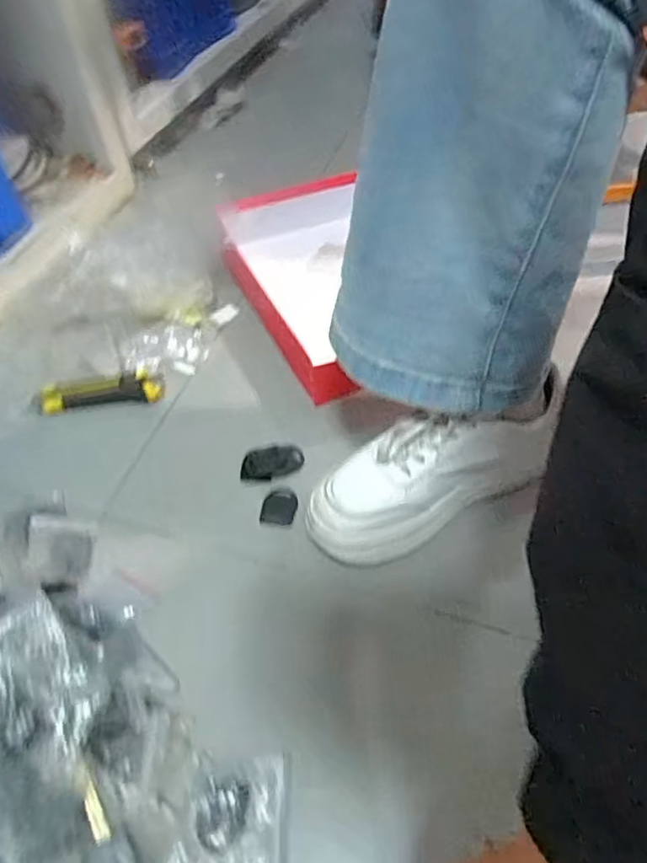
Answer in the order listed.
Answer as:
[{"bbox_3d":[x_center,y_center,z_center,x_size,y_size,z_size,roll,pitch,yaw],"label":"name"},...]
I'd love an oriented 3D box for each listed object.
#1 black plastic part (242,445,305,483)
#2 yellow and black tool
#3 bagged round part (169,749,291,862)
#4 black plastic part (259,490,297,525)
[{"bbox_3d":[-0.051,0.030,0.558,0.061,0.006,0.037,-11,52,-5],"label":"black plastic part"},{"bbox_3d":[-0.244,-0.045,0.617,0.137,0.022,0.038,-6,52,-1],"label":"yellow and black tool"},{"bbox_3d":[-0.058,0.247,0.370,0.072,0.021,0.070,3,52,5],"label":"bagged round part"},{"bbox_3d":[-0.041,0.070,0.530,0.031,0.004,0.035,7,53,9],"label":"black plastic part"}]

